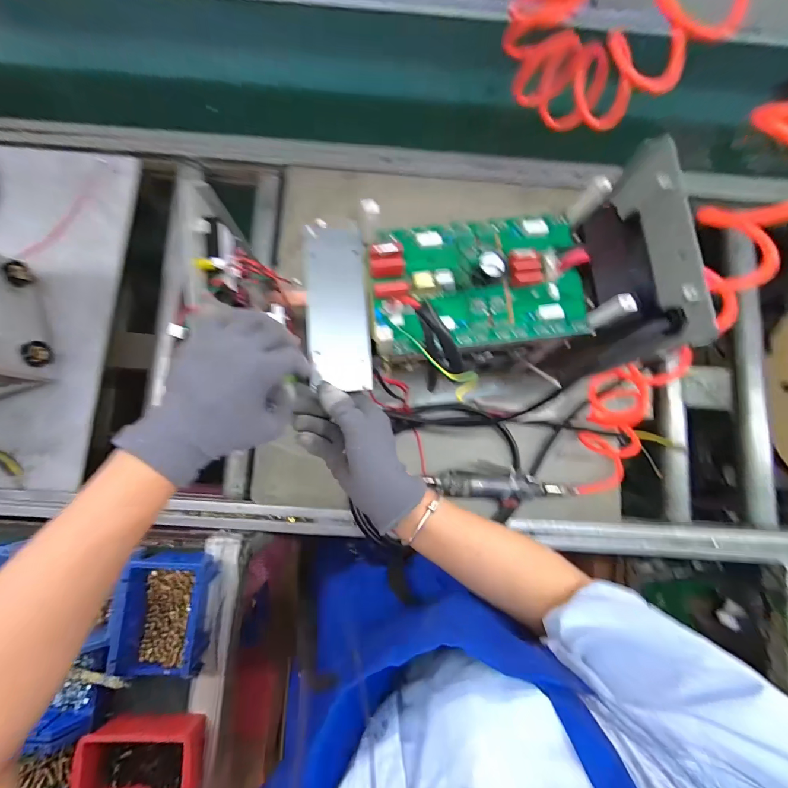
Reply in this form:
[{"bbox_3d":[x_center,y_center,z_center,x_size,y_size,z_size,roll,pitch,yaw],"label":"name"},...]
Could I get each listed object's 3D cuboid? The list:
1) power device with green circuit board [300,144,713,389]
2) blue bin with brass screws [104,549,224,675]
[{"bbox_3d":[0.099,-0.116,0.370,0.363,0.068,0.195,-7,83,0],"label":"power device with green circuit board"},{"bbox_3d":[-0.306,0.303,0.505,0.102,0.074,0.157,4,82,-1],"label":"blue bin with brass screws"}]

